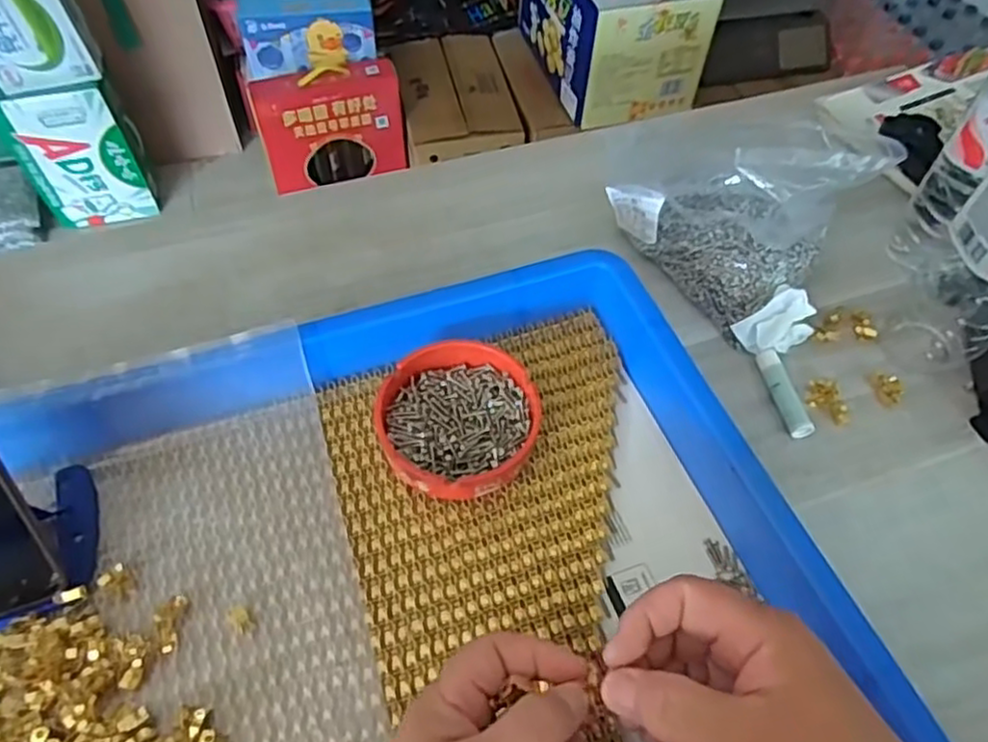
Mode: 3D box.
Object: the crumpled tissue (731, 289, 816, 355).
[{"bbox_3d":[0.211,-0.036,0.514,0.053,0.038,0.030,-18,57,-14],"label":"crumpled tissue"}]

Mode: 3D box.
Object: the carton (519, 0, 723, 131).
[{"bbox_3d":[0.259,-0.789,1.560,0.284,0.286,0.416,-13,56,-11],"label":"carton"}]

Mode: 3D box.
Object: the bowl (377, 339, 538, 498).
[{"bbox_3d":[-0.024,0.034,0.436,0.096,0.035,0.102,1,54,-1],"label":"bowl"}]

